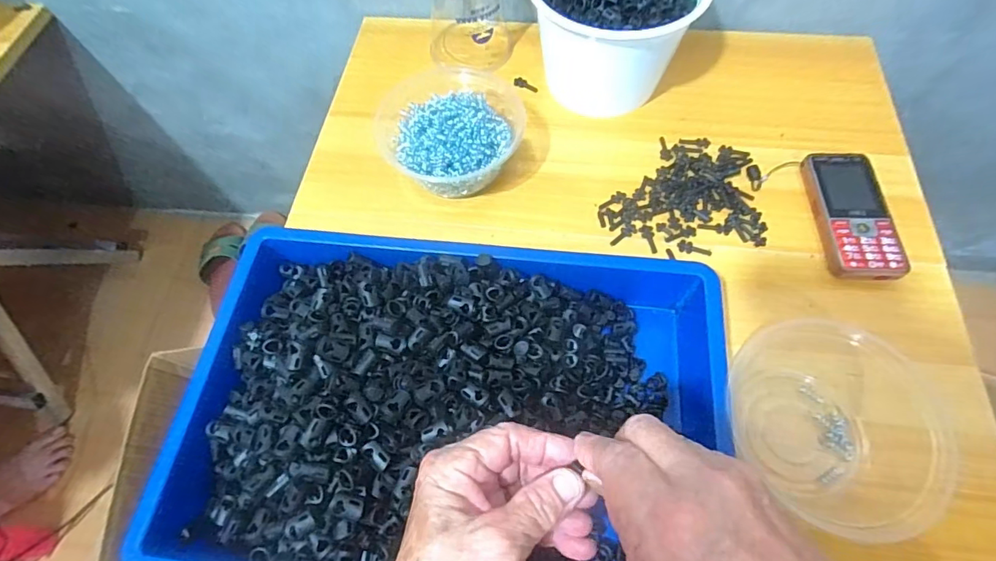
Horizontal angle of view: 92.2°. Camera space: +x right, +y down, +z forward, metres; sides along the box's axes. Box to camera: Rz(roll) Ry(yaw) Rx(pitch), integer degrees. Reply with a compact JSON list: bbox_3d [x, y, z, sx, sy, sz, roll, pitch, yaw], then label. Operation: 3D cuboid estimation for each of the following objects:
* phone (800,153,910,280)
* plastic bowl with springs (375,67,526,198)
[{"bbox_3d":[0.317,-0.060,0.431,0.056,0.018,0.129,1,65,3],"label":"phone"},{"bbox_3d":[-0.046,-0.149,0.470,0.129,0.064,0.141,-1,64,2],"label":"plastic bowl with springs"}]

